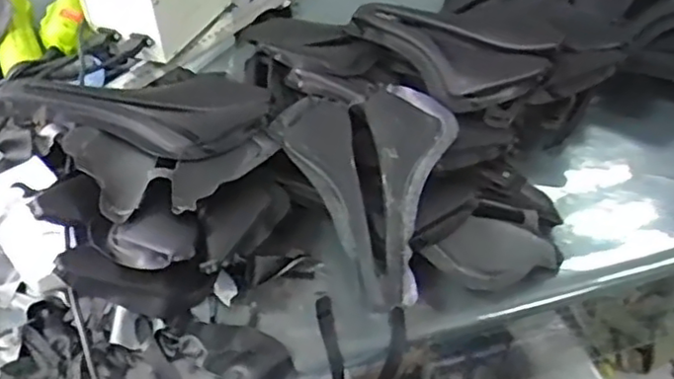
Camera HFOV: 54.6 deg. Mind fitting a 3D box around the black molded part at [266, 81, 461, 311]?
[{"bbox_3d":[0.043,-0.017,0.561,0.143,0.038,0.225,-19,52,-21],"label":"black molded part"}]

